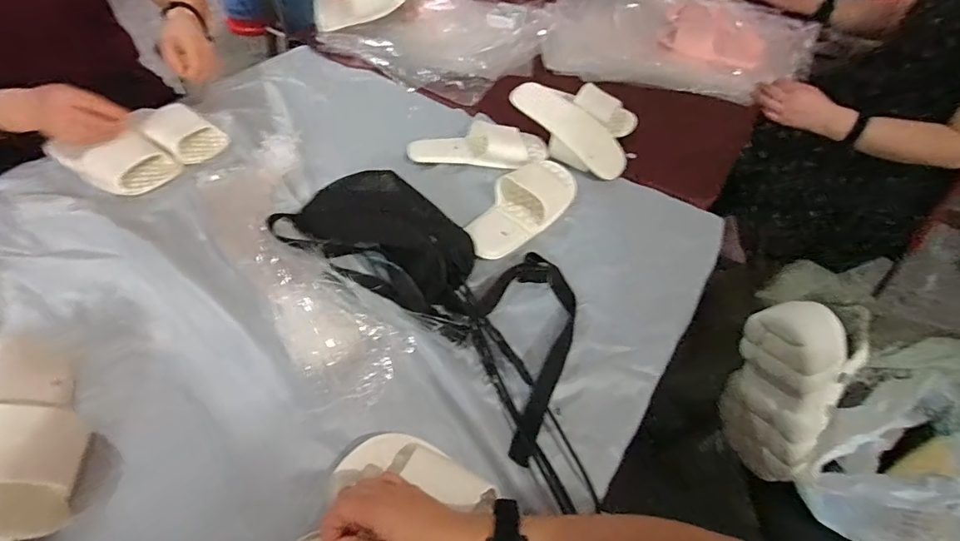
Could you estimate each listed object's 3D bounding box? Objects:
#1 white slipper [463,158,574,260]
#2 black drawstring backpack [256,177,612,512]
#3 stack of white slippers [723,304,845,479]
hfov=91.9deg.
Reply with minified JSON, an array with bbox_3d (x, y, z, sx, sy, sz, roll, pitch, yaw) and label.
[{"bbox_3d":[0.067,-0.108,0.719,0.107,0.040,0.237,39,60,23],"label":"white slipper"},{"bbox_3d":[-0.031,0.004,0.603,0.536,0.077,0.232,38,60,23],"label":"black drawstring backpack"},{"bbox_3d":[0.424,0.163,0.644,0.107,0.273,0.121,-6,27,-8],"label":"stack of white slippers"}]

